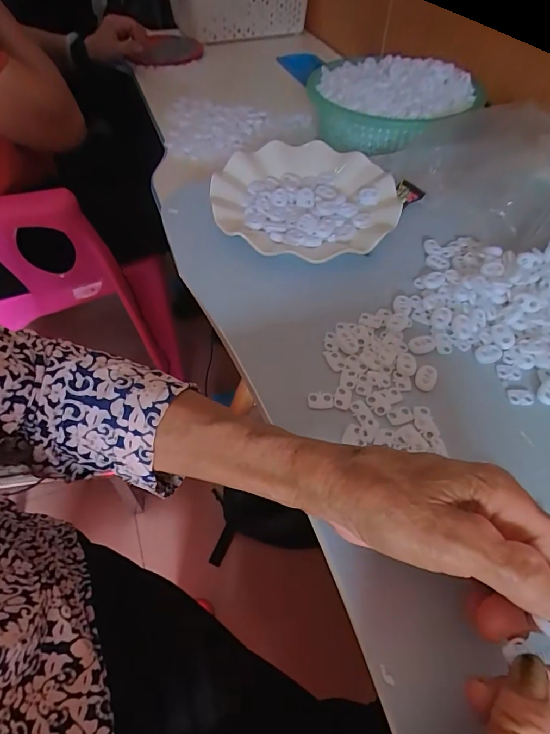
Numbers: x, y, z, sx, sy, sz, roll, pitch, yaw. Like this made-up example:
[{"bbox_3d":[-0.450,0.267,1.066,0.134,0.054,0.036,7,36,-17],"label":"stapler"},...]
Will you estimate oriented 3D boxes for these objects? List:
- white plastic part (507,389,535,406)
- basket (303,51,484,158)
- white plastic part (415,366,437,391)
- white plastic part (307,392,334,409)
[{"bbox_3d":[0.183,0.022,0.324,0.018,0.004,0.013,2,53,0],"label":"white plastic part"},{"bbox_3d":[0.167,-0.362,0.595,0.195,0.071,0.195,-9,54,-7],"label":"basket"},{"bbox_3d":[0.114,0.008,0.328,0.015,0.004,0.021,25,57,17],"label":"white plastic part"},{"bbox_3d":[0.033,0.024,0.316,0.019,0.005,0.011,1,53,0],"label":"white plastic part"}]

